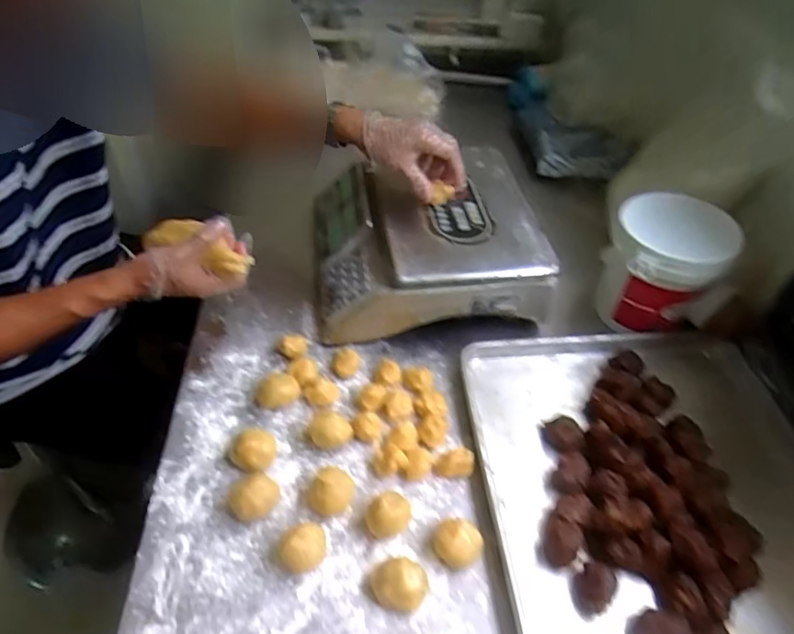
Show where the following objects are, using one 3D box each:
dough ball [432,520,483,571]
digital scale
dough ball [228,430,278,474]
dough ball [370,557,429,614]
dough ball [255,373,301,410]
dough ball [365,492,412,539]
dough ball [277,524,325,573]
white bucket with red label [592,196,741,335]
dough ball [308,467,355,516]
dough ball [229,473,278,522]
[{"bbox_3d":[0.065,0.242,0.587,0.051,0.036,0.048,37,54,26],"label":"dough ball"},{"bbox_3d":[0.044,-0.120,0.852,0.332,0.142,0.309,-5,48,-8],"label":"digital scale"},{"bbox_3d":[-0.165,0.158,0.639,0.051,0.043,0.045,31,52,21],"label":"dough ball"},{"bbox_3d":[0.003,0.269,0.554,0.055,0.034,0.042,23,49,15],"label":"dough ball"},{"bbox_3d":[-0.152,0.094,0.699,0.055,0.031,0.051,-9,49,-13],"label":"dough ball"},{"bbox_3d":[-0.008,0.215,0.597,0.047,0.044,0.039,-31,57,-30],"label":"dough ball"},{"bbox_3d":[-0.096,0.241,0.567,0.045,0.039,0.046,35,53,24],"label":"dough ball"},{"bbox_3d":[0.372,-0.075,0.788,0.144,0.156,0.137,6,47,2],"label":"white bucket with red label"},{"bbox_3d":[-0.071,0.197,0.611,0.045,0.046,0.046,3,47,-3],"label":"dough ball"},{"bbox_3d":[-0.157,0.197,0.602,0.053,0.044,0.043,-14,50,-18],"label":"dough ball"}]

